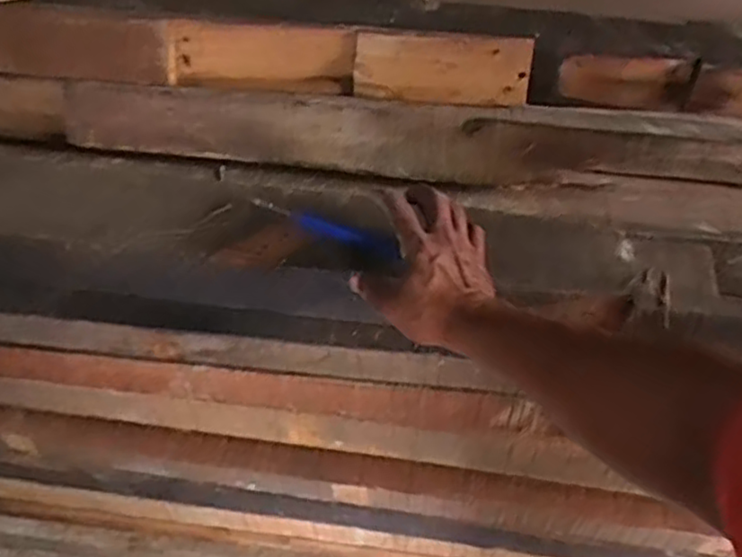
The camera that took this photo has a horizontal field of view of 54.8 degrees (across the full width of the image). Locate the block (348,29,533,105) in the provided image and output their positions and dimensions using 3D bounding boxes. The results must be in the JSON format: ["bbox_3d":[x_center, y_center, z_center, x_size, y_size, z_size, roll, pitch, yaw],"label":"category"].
[{"bbox_3d":[0.081,-0.239,0.815,0.199,0.076,0.019,-1,19,0],"label":"block"}]

